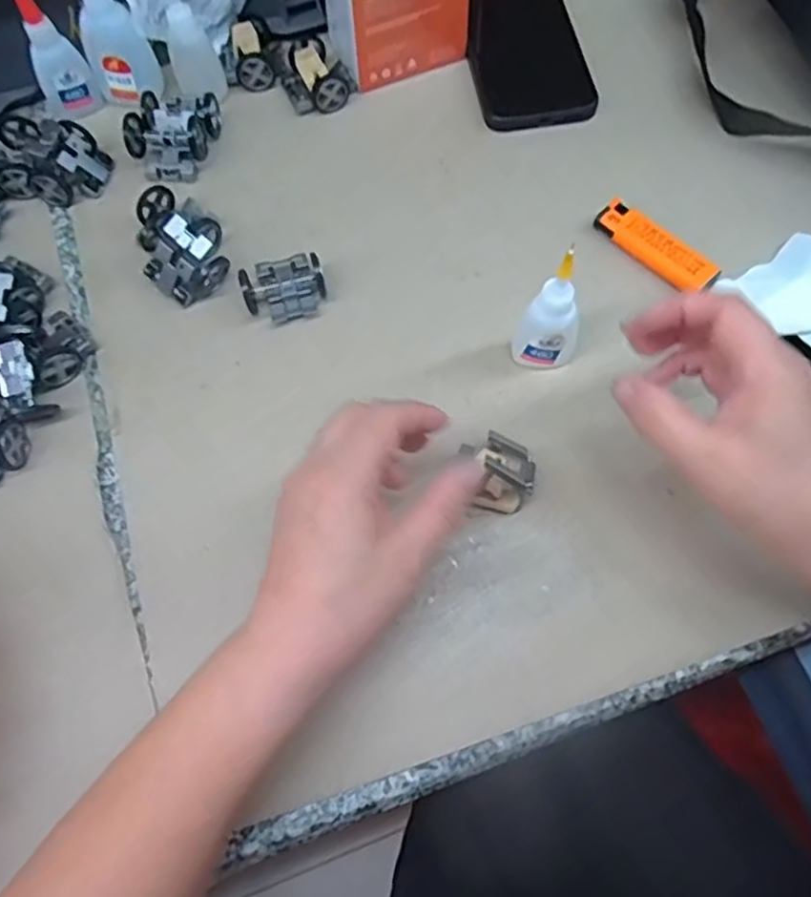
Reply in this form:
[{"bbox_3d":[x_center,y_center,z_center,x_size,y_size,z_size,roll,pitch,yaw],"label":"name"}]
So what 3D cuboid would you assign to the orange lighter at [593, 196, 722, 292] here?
[{"bbox_3d":[0.154,-0.125,0.419,0.022,0.011,0.081,-42,71,-15],"label":"orange lighter"}]

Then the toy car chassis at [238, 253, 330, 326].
[{"bbox_3d":[-0.073,-0.099,0.411,0.048,0.020,0.041,-18,67,-6],"label":"toy car chassis"}]

